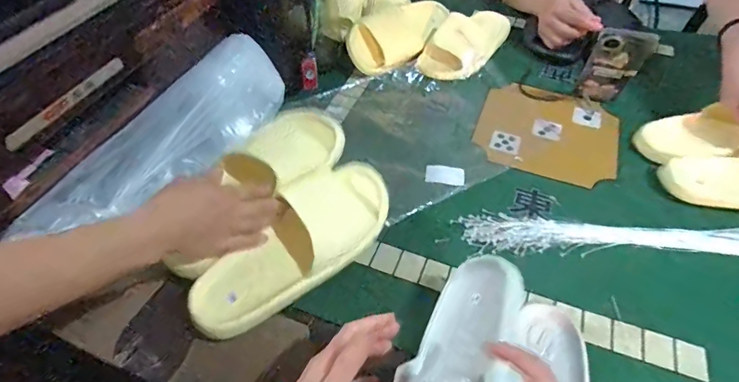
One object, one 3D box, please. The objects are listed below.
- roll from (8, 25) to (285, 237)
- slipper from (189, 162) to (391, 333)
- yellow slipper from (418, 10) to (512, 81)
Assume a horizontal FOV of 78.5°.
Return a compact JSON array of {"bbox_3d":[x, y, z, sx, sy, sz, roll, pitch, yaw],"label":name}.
[{"bbox_3d":[-0.232,-0.063,0.570,0.083,0.100,0.383,20,51,15],"label":"roll"},{"bbox_3d":[-0.079,0.055,0.490,0.248,0.058,0.094,-40,60,-17],"label":"slipper"},{"bbox_3d":[0.187,-0.298,0.850,0.112,0.060,0.234,24,52,18],"label":"yellow slipper"}]

